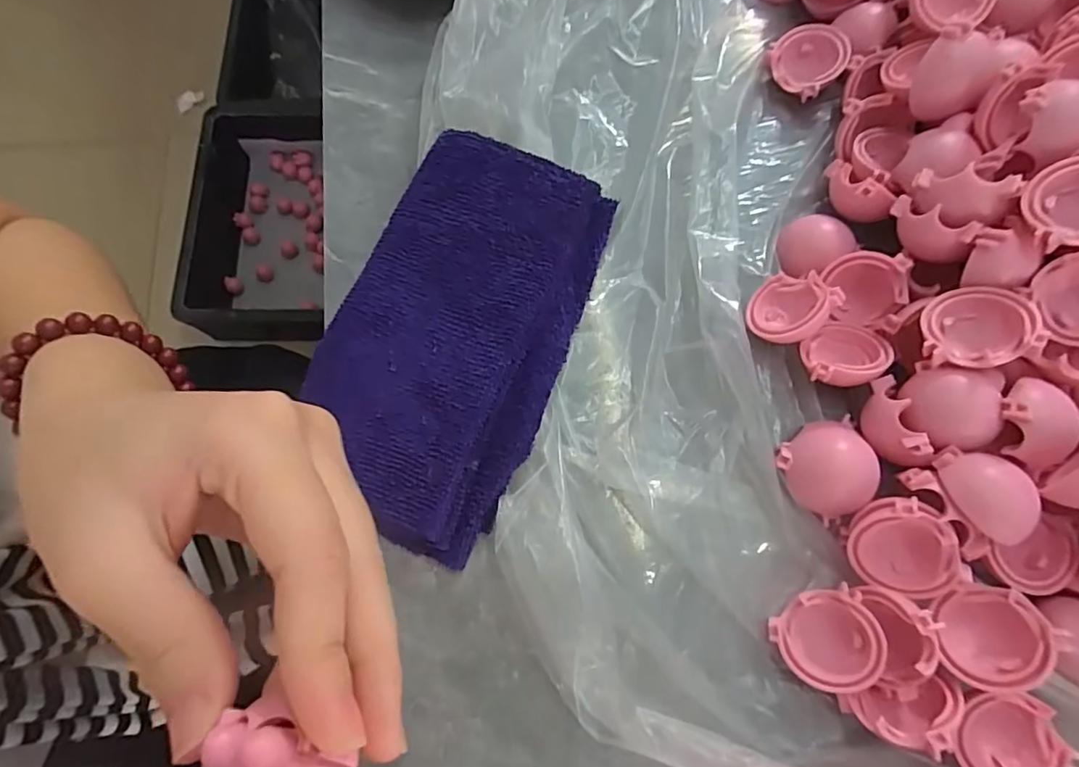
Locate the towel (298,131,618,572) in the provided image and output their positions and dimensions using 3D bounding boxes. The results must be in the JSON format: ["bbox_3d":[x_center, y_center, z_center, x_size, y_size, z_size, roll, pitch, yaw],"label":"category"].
[{"bbox_3d":[-0.033,-0.020,0.204,0.082,0.021,0.146,22,76,6],"label":"towel"}]

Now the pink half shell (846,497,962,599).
[{"bbox_3d":[0.116,0.052,0.178,0.030,0.012,0.029,43,121,9],"label":"pink half shell"}]

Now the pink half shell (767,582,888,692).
[{"bbox_3d":[0.092,0.082,0.177,0.029,0.012,0.029,-5,75,20],"label":"pink half shell"}]

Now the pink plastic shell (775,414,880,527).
[{"bbox_3d":[0.099,0.030,0.191,0.027,0.016,0.030,-28,77,-7],"label":"pink plastic shell"}]

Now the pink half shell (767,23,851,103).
[{"bbox_3d":[0.114,-0.139,0.237,0.030,0.012,0.030,0,75,0],"label":"pink half shell"}]

